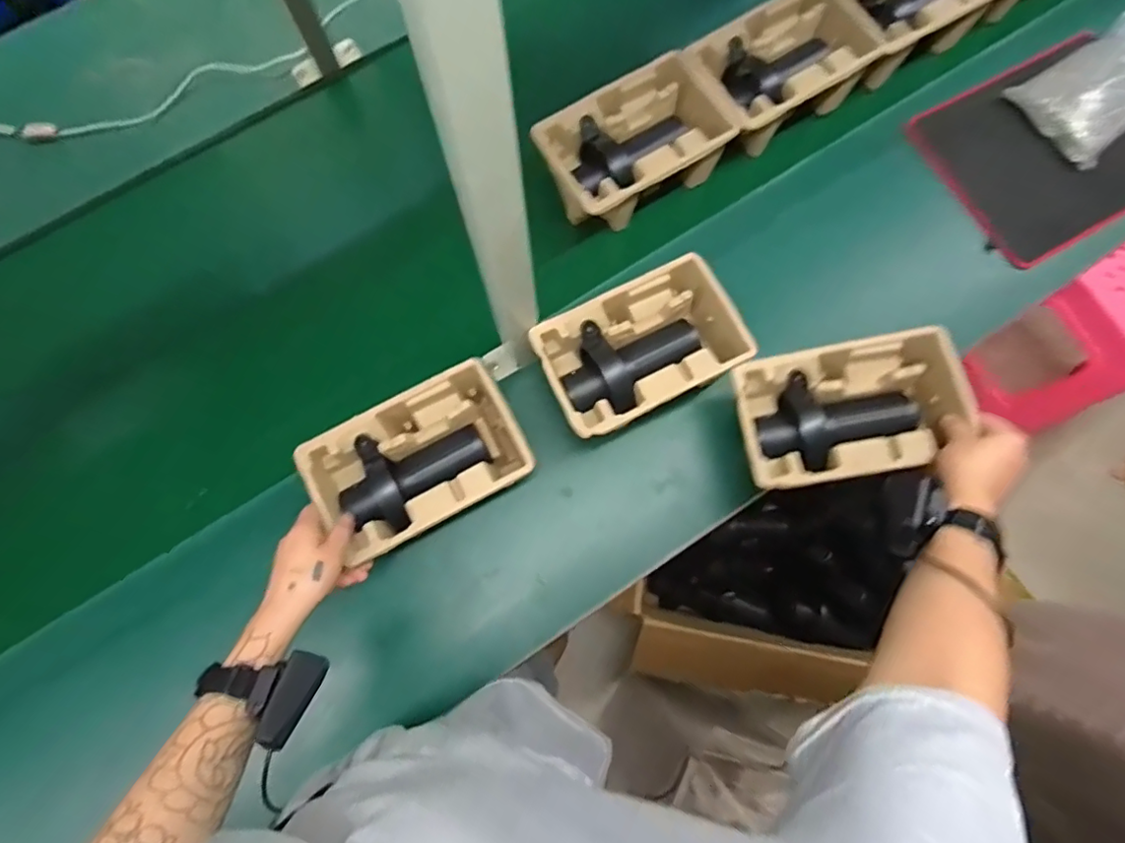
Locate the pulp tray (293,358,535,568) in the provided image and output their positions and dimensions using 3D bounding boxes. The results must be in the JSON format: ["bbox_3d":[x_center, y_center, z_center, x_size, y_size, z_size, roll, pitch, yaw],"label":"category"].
[{"bbox_3d":[-0.157,0.049,0.639,0.222,0.100,0.146,-29,80,-6],"label":"pulp tray"}]

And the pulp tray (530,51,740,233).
[{"bbox_3d":[0.093,-0.365,0.751,0.233,0.097,0.153,-30,80,-6],"label":"pulp tray"}]

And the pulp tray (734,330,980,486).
[{"bbox_3d":[0.306,-0.011,0.613,0.227,0.075,0.145,-7,78,-1],"label":"pulp tray"}]

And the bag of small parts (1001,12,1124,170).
[{"bbox_3d":[0.772,-0.494,0.785,0.225,0.057,0.155,-44,82,-8],"label":"bag of small parts"}]

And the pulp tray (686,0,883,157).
[{"bbox_3d":[0.291,-0.478,0.766,0.229,0.100,0.150,-29,80,-6],"label":"pulp tray"}]

